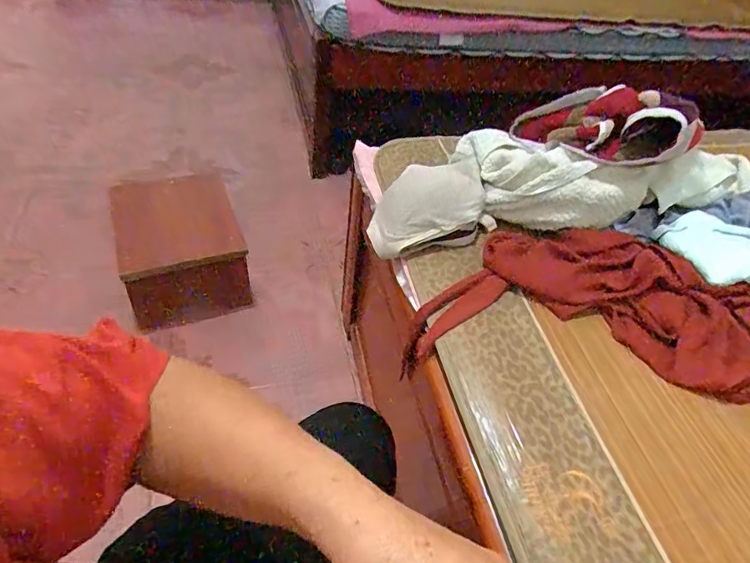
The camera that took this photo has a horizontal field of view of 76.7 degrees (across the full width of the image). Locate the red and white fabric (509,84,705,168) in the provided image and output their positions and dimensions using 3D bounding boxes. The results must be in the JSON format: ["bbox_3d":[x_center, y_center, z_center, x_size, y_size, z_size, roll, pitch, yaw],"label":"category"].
[{"bbox_3d":[0.309,-0.217,0.652,0.119,0.083,0.233,-29,32,-28],"label":"red and white fabric"}]

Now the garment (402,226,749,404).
[{"bbox_3d":[0.295,0.052,0.586,0.474,0.087,0.255,13,46,4],"label":"garment"}]

